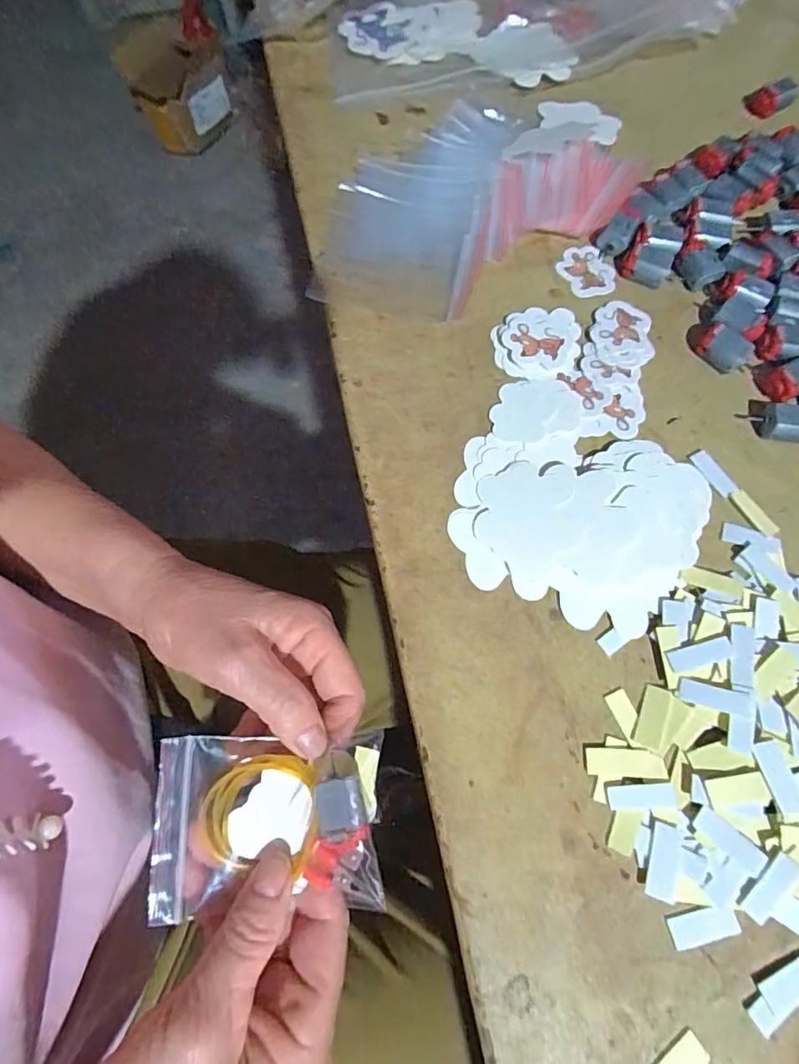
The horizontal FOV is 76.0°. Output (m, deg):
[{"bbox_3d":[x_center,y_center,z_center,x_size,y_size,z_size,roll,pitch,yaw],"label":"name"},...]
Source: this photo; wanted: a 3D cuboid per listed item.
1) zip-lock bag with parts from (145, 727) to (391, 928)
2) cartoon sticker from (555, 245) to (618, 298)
[{"bbox_3d":[-0.059,0.127,0.223,0.099,0.020,0.070,-2,70,2],"label":"zip-lock bag with parts"},{"bbox_3d":[0.124,-0.171,0.337,0.033,0.004,0.039,-25,78,-4],"label":"cartoon sticker"}]

